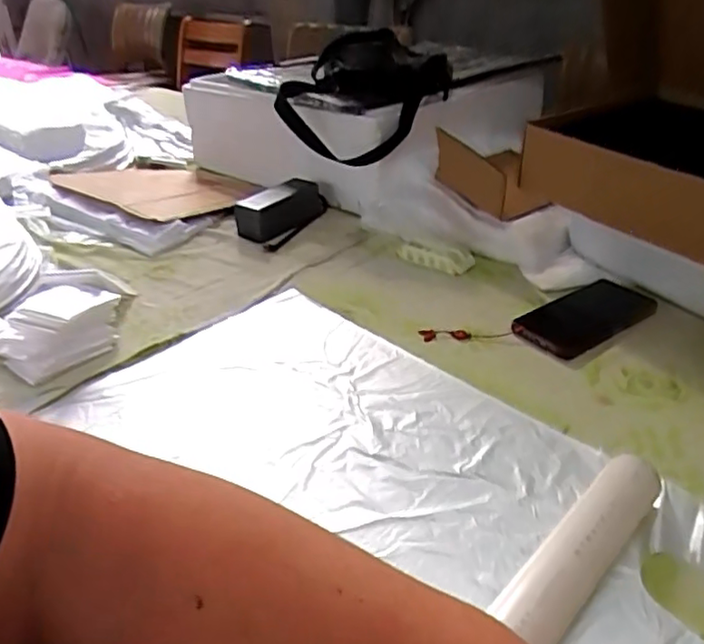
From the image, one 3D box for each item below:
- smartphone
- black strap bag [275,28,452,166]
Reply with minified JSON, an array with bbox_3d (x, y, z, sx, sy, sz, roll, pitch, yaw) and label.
[{"bbox_3d":[0.262,-0.009,0.698,0.171,0.013,0.079,-23,37,-29],"label":"smartphone"},{"bbox_3d":[0.016,-0.342,0.939,0.265,0.172,0.187,6,33,13],"label":"black strap bag"}]

